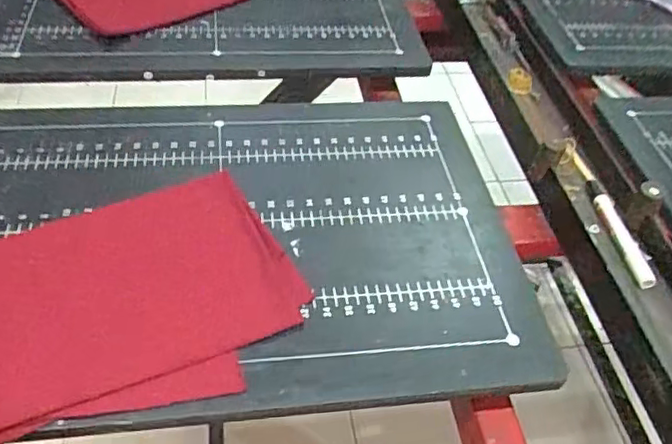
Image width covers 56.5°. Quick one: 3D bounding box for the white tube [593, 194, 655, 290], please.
[{"bbox_3d":[0.288,0.017,0.630,0.021,0.015,0.122,2,47,-5],"label":"white tube"}]

